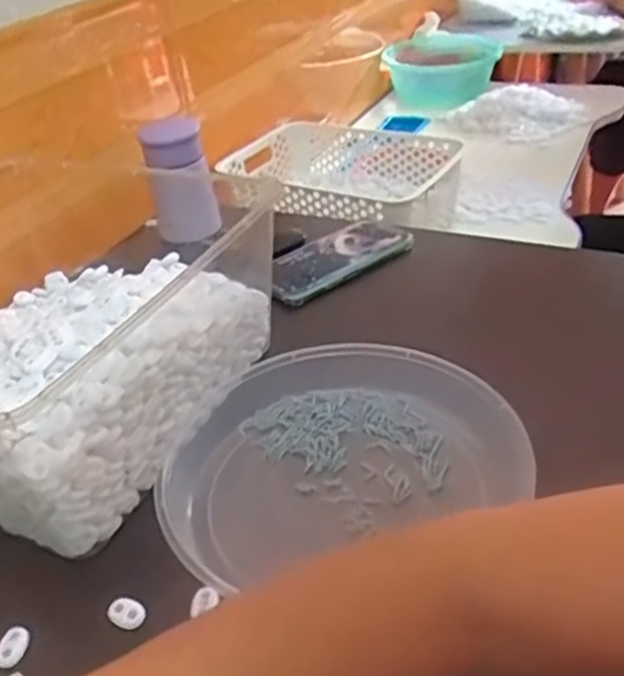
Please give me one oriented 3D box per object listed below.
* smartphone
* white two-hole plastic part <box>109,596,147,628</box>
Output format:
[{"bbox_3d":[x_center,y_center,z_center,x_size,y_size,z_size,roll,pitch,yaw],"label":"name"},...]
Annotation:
[{"bbox_3d":[0.023,-0.083,0.707,0.164,0.013,0.085,-32,44,-29],"label":"smartphone"},{"bbox_3d":[-0.107,0.159,0.398,0.022,0.008,0.014,9,38,20],"label":"white two-hole plastic part"}]

